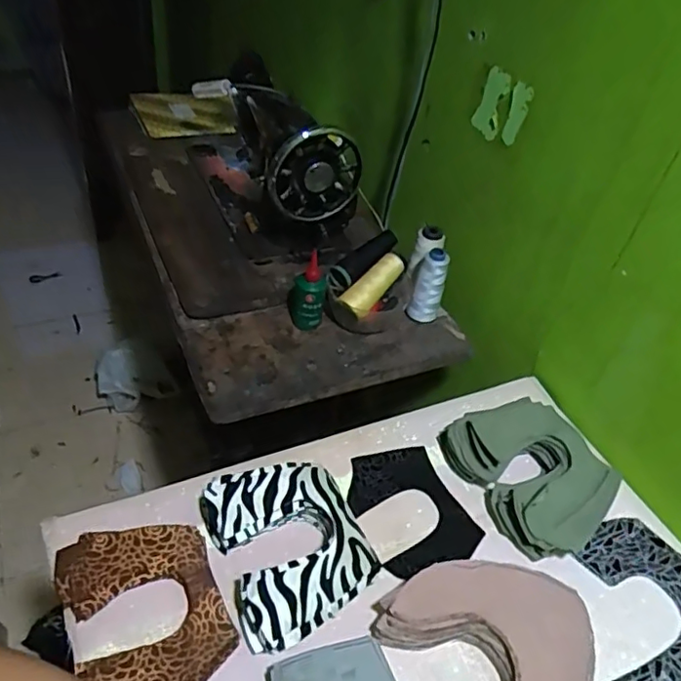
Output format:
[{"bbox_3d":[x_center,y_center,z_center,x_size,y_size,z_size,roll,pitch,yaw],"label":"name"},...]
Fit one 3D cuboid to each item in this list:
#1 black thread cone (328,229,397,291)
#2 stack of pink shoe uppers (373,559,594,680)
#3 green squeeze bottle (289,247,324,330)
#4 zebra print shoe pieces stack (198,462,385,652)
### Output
[{"bbox_3d":[0.032,-0.115,0.860,0.116,0.037,0.035,-39,56,-13],"label":"black thread cone"},{"bbox_3d":[0.143,0.279,0.539,0.172,0.032,0.175,-20,49,-27],"label":"stack of pink shoe uppers"},{"bbox_3d":[-0.046,-0.064,0.829,0.049,0.110,0.041,5,43,-5],"label":"green squeeze bottle"},{"bbox_3d":[-0.048,0.198,0.582,0.132,0.049,0.161,-15,46,-22],"label":"zebra print shoe pieces stack"}]

